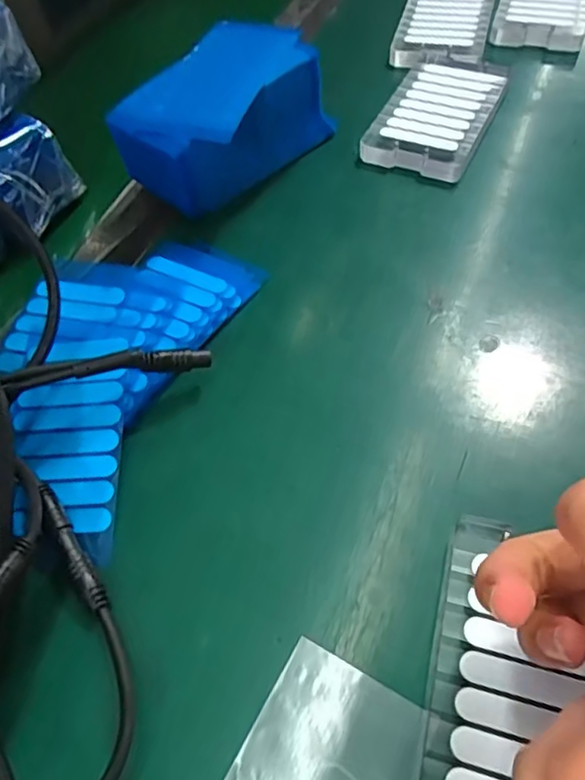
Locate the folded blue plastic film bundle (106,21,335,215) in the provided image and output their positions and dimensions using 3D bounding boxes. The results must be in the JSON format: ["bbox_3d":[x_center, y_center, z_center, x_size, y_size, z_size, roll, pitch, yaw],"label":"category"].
[{"bbox_3d":[-0.039,-0.163,0.362,0.076,0.065,0.132,27,61,20],"label":"folded blue plastic film bundle"}]

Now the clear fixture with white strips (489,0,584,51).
[{"bbox_3d":[0.207,-0.317,0.485,0.069,0.016,0.123,14,58,13],"label":"clear fixture with white strips"}]

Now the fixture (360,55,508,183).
[{"bbox_3d":[0.101,-0.191,0.407,0.068,0.014,0.121,21,60,17],"label":"fixture"}]

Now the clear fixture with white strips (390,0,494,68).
[{"bbox_3d":[0.121,-0.293,0.475,0.068,0.017,0.130,12,57,12],"label":"clear fixture with white strips"}]

